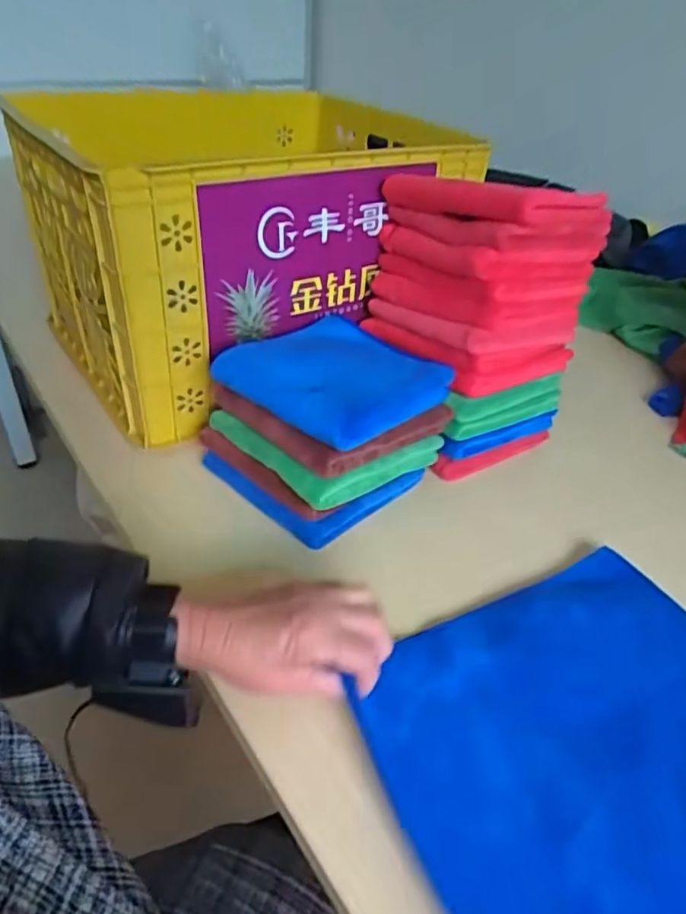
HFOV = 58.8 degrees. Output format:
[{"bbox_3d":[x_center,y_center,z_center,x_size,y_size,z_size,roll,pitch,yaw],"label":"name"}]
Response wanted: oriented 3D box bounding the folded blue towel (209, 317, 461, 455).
[{"bbox_3d":[-0.004,-0.084,0.583,0.174,0.030,0.179,-28,48,-35],"label":"folded blue towel"}]

